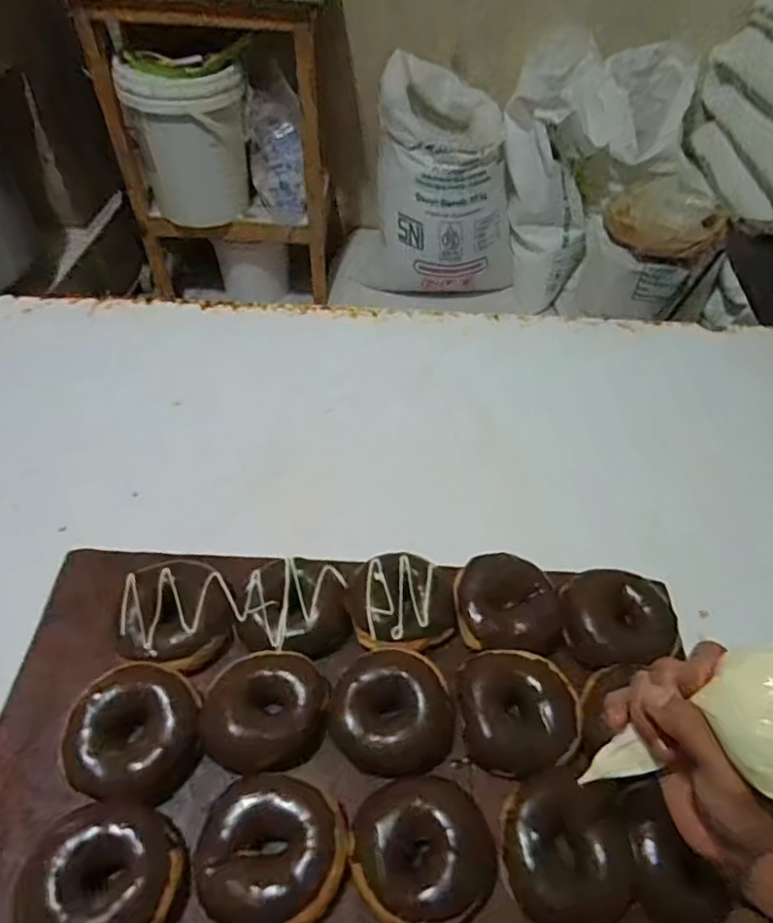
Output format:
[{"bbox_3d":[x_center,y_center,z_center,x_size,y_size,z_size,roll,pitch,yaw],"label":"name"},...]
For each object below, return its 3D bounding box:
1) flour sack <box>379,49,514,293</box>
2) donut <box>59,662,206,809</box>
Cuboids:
[{"bbox_3d":[0.180,-0.802,1.747,0.420,0.522,0.298,-4,48,-10],"label":"flour sack"},{"bbox_3d":[-0.195,0.211,0.452,0.102,0.035,0.097,3,47,-3],"label":"donut"}]

